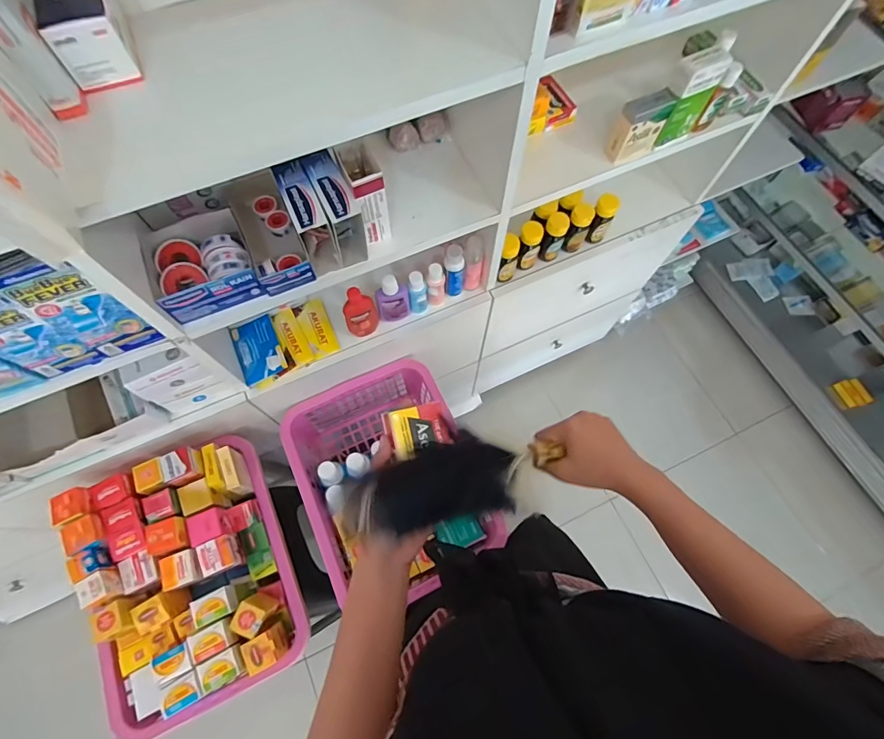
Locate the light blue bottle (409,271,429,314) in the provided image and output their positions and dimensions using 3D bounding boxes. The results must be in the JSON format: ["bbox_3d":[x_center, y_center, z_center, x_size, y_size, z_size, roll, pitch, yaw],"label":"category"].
[{"bbox_3d":[-0.042,-0.137,0.788,0.033,0.092,0.029,-3,68,-2],"label":"light blue bottle"}]

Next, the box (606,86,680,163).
[{"bbox_3d":[0.296,-0.362,0.661,0.079,0.094,0.028,-25,70,-10],"label":"box"}]

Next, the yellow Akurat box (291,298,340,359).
[{"bbox_3d":[-0.230,-0.077,0.813,0.054,0.012,0.115,-27,71,-11],"label":"yellow Akurat box"}]

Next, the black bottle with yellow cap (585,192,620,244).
[{"bbox_3d":[0.305,-0.285,0.846,0.040,0.103,0.046,25,70,9],"label":"black bottle with yellow cap"}]

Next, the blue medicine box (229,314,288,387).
[{"bbox_3d":[-0.329,-0.040,0.784,0.076,0.016,0.120,-24,70,-10],"label":"blue medicine box"}]

